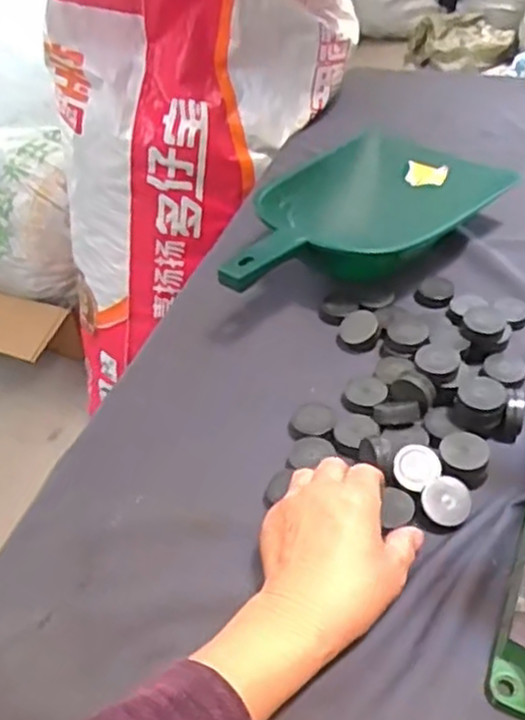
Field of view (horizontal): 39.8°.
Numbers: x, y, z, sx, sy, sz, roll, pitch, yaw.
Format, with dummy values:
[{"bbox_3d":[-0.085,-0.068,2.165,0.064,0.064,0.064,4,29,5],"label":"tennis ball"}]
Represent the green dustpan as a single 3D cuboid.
[{"bbox_3d":[0.080,-0.132,0.695,0.334,0.071,0.170,-34,49,-29],"label":"green dustpan"}]

